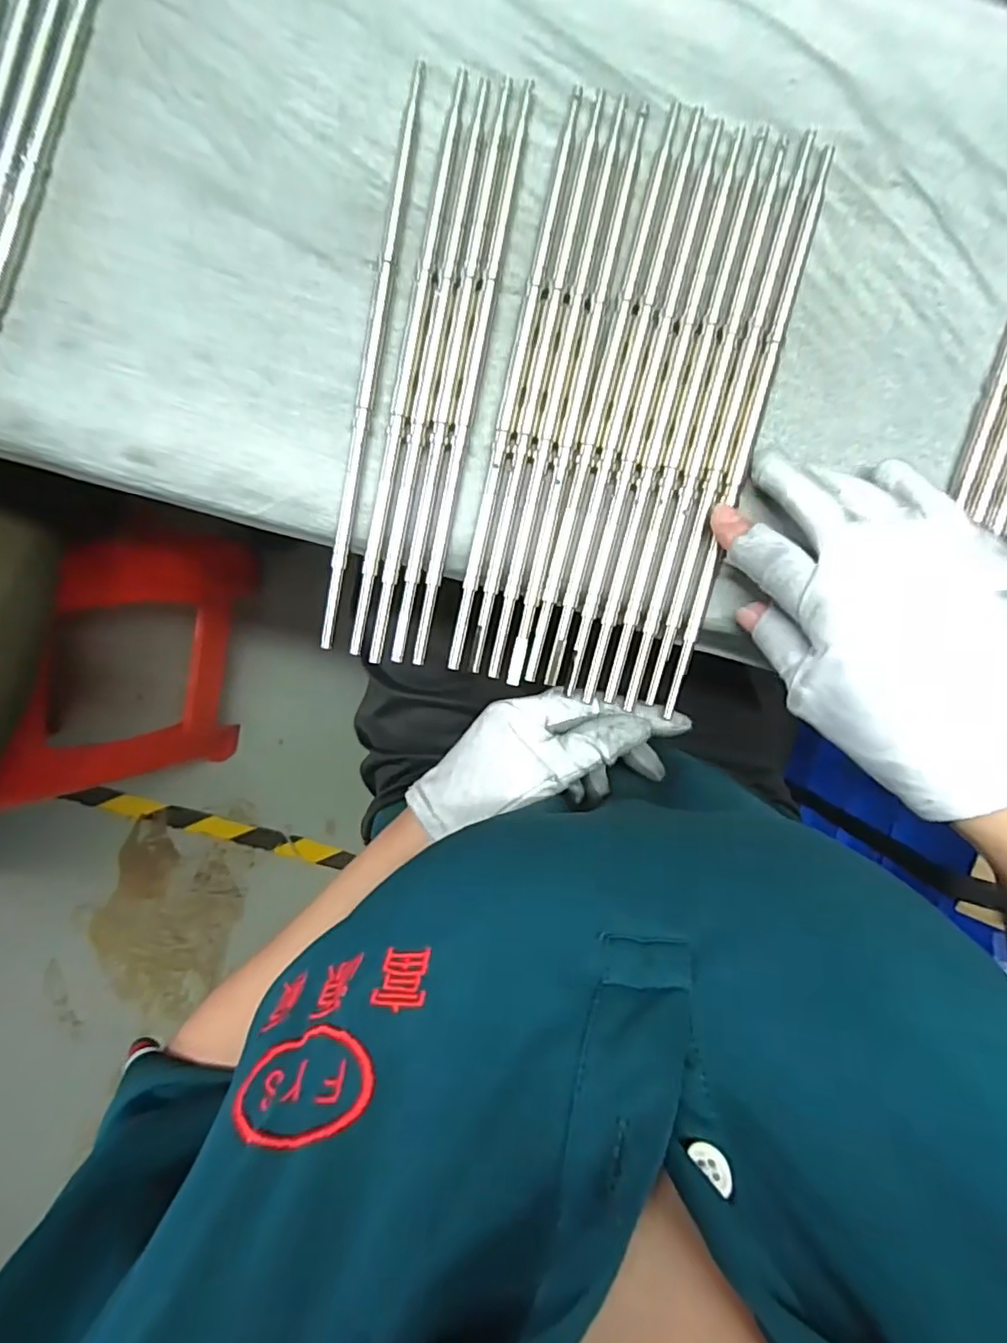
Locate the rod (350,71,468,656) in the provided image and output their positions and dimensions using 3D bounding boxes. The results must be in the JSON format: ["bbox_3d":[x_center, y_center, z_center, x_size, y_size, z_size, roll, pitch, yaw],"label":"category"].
[{"bbox_3d":[-0.044,-0.138,0.279,0.008,0.004,0.259,11,94,0],"label":"rod"}]

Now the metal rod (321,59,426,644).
[{"bbox_3d":[-0.062,-0.141,0.279,0.007,0.007,0.260,10,94,0],"label":"metal rod"}]

